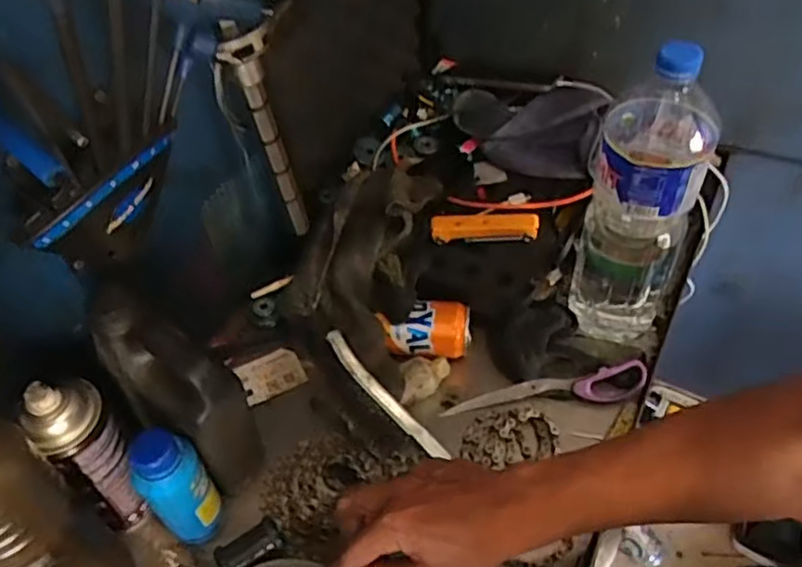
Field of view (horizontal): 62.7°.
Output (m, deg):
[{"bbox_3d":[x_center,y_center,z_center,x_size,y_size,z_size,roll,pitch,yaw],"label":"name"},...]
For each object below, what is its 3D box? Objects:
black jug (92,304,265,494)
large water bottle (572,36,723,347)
[{"bbox_3d":[-0.180,0.105,0.550,0.111,0.188,0.051,24,56,20],"label":"black jug"},{"bbox_3d":[0.217,-0.069,0.591,0.093,0.303,0.088,21,55,18],"label":"large water bottle"}]

